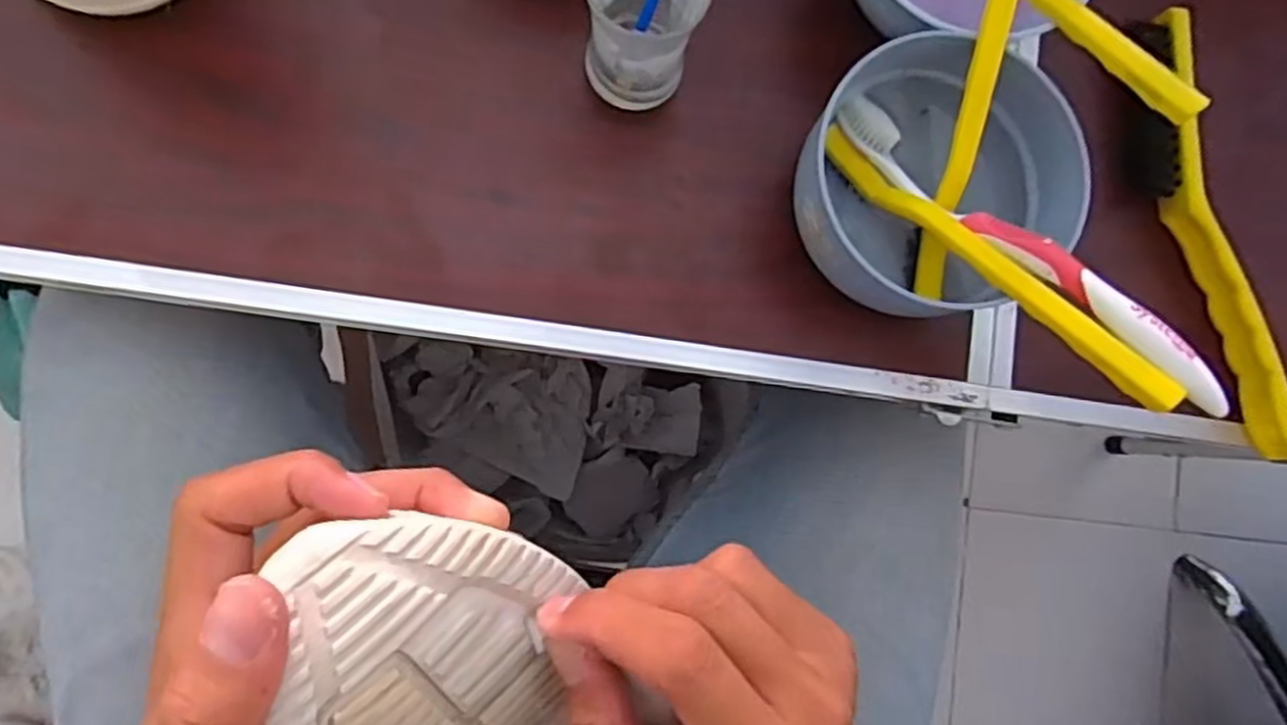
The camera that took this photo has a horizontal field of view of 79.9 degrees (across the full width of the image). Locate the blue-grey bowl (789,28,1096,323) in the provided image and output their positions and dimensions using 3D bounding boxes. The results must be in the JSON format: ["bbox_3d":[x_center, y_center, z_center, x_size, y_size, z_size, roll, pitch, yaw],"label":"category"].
[{"bbox_3d":[0.113,-0.074,0.325,0.114,0.055,0.108,1,86,-7],"label":"blue-grey bowl"}]

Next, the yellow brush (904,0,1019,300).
[{"bbox_3d":[0.133,-0.108,0.310,0.011,0.017,0.164,7,108,-7],"label":"yellow brush"}]

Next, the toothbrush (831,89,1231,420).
[{"bbox_3d":[0.146,-0.047,0.300,0.014,0.016,0.179,-40,67,-8],"label":"toothbrush"}]

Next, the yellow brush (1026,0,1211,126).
[{"bbox_3d":[0.159,-0.155,0.316,0.012,0.019,0.169,-31,65,-8],"label":"yellow brush"}]

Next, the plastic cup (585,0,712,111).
[{"bbox_3d":[-0.002,-0.141,0.314,0.046,0.058,0.048,1,86,-7],"label":"plastic cup"}]

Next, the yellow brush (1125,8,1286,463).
[{"bbox_3d":[0.264,-0.060,0.364,0.027,0.030,0.215,-10,87,-8],"label":"yellow brush"}]

